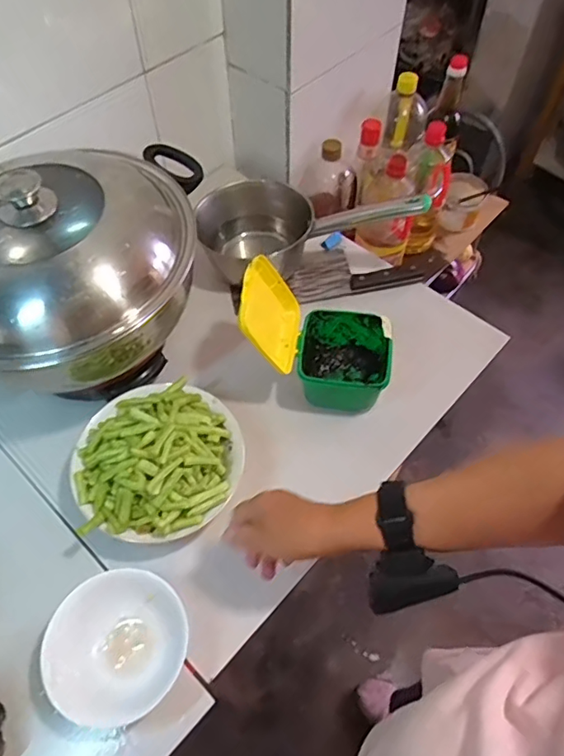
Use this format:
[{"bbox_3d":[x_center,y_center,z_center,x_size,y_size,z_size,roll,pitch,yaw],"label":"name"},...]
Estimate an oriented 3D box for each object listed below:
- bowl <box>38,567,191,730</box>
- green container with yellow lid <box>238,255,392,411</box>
[{"bbox_3d":[-0.162,0.268,0.548,0.133,0.055,0.132,0,57,-1],"label":"bowl"},{"bbox_3d":[0.045,-0.038,0.677,0.174,0.189,0.110,9,57,5],"label":"green container with yellow lid"}]

